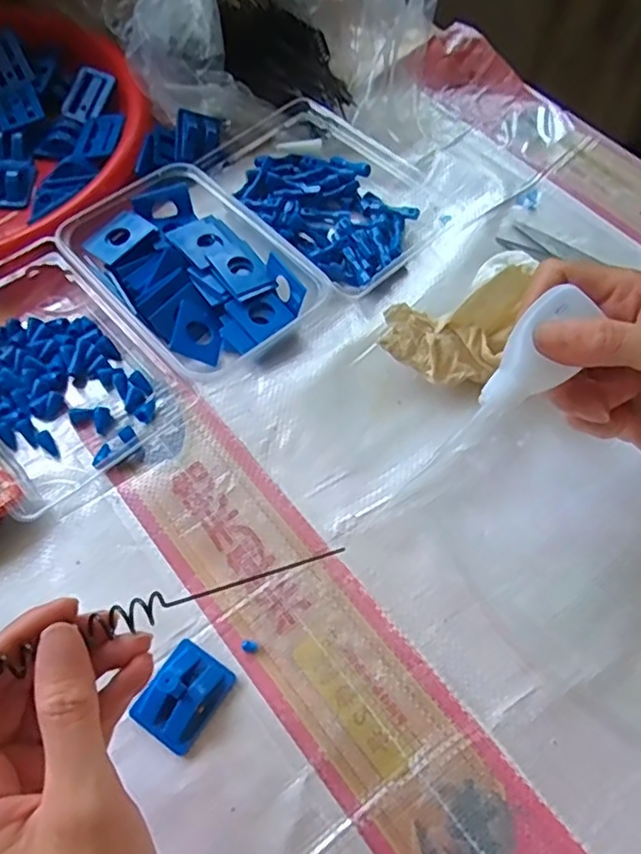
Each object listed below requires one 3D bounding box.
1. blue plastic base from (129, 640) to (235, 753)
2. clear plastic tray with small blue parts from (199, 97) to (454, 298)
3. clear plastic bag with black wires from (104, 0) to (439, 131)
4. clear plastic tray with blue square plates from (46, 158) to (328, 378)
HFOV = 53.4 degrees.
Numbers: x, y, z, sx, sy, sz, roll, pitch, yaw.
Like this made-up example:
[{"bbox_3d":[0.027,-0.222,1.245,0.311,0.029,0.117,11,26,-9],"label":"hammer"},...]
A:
[{"bbox_3d":[-0.068,0.131,0.312,0.034,0.016,0.044,31,65,15],"label":"blue plastic base"},{"bbox_3d":[0.004,-0.185,0.472,0.120,0.034,0.187,-40,69,-20],"label":"clear plastic tray with small blue parts"},{"bbox_3d":[-0.040,-0.330,0.500,0.248,0.116,0.145,6,61,2],"label":"clear plastic bag with black wires"},{"bbox_3d":[-0.089,-0.106,0.427,0.109,0.035,0.157,-40,69,-20],"label":"clear plastic tray with blue square plates"}]

